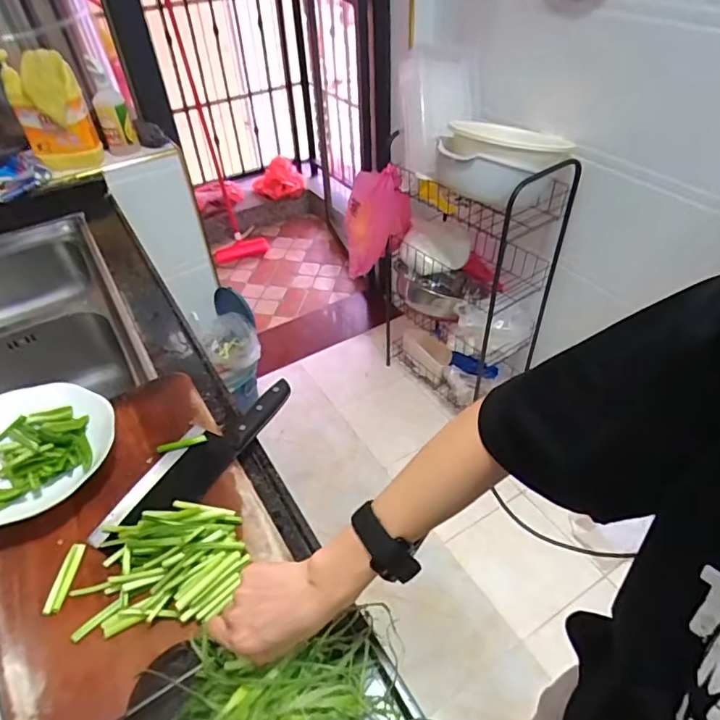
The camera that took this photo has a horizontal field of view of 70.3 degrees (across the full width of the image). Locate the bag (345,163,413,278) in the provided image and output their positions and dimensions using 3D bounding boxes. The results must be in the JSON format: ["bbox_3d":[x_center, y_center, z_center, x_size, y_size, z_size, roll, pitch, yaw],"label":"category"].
[{"bbox_3d":[0.053,-0.414,1.561,0.192,0.340,0.053,0,43,4],"label":"bag"}]

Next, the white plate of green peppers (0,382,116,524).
[{"bbox_3d":[-0.416,0.112,0.630,0.209,0.052,0.159,-27,48,-24],"label":"white plate of green peppers"}]

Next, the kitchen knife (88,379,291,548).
[{"bbox_3d":[-0.196,0.115,0.637,0.084,0.015,0.285,19,47,22],"label":"kitchen knife"}]

